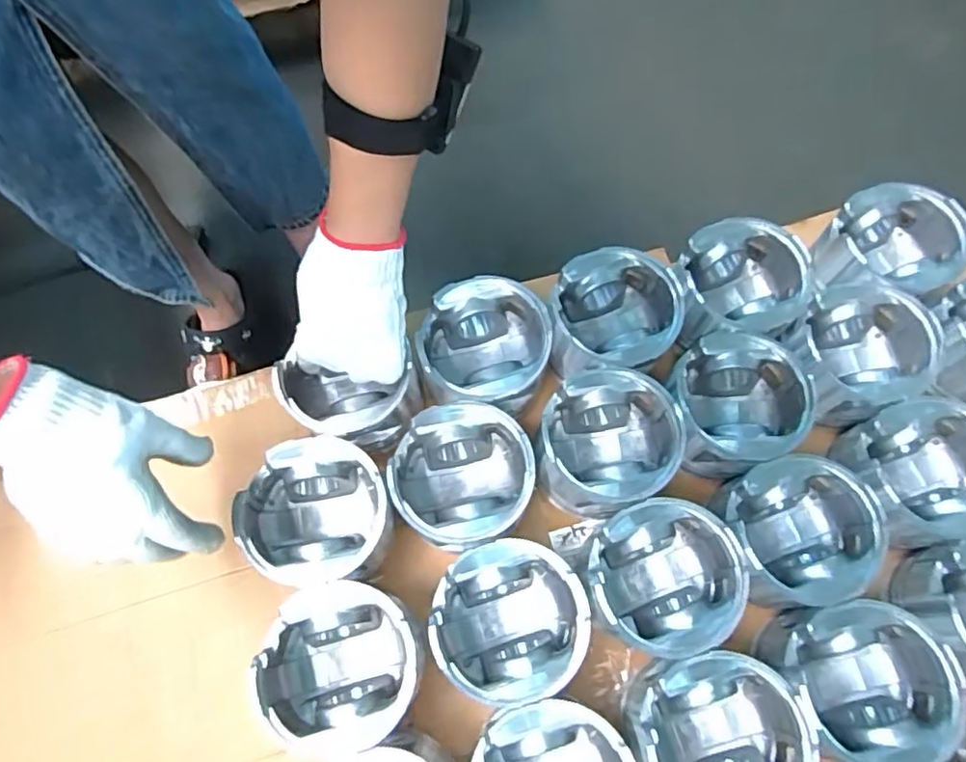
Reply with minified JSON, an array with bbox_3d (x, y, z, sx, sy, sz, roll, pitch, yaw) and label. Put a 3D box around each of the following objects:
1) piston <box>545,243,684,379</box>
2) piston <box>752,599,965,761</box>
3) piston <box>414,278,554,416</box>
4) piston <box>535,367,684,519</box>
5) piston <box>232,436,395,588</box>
[{"bbox_3d":[0.114,-0.054,0.555,0.107,0.073,0.097,6,69,3],"label":"piston"},{"bbox_3d":[0.268,0.219,0.460,0.109,0.079,0.103,0,69,0],"label":"piston"},{"bbox_3d":[0.001,-0.026,0.546,0.107,0.072,0.107,6,69,3],"label":"piston"},{"bbox_3d":[0.101,0.053,0.524,0.106,0.082,0.107,0,69,0],"label":"piston"},{"bbox_3d":[-0.131,0.111,0.508,0.104,0.097,0.105,0,69,0],"label":"piston"}]

